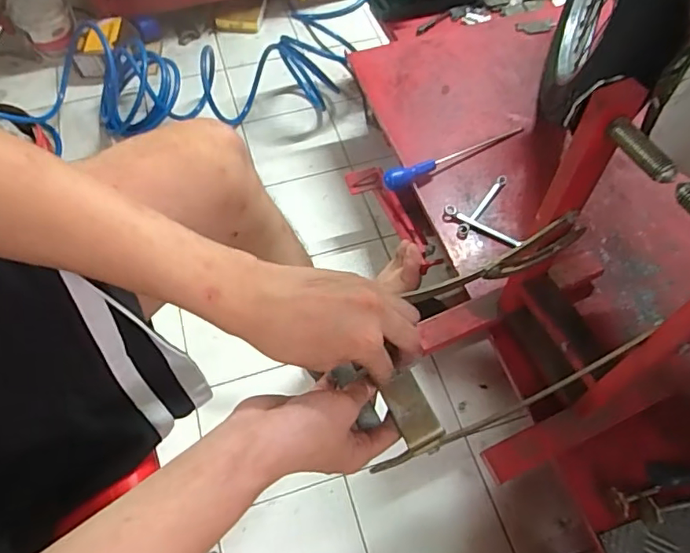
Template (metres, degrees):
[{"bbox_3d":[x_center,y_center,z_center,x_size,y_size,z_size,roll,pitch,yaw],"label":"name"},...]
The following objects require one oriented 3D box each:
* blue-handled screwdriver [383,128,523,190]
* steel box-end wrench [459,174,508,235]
[{"bbox_3d":[0.183,-0.201,0.862,0.270,0.029,0.028,-25,62,-13],"label":"blue-handled screwdriver"},{"bbox_3d":[0.220,-0.113,0.835,0.015,0.016,0.131,33,65,19],"label":"steel box-end wrench"}]

